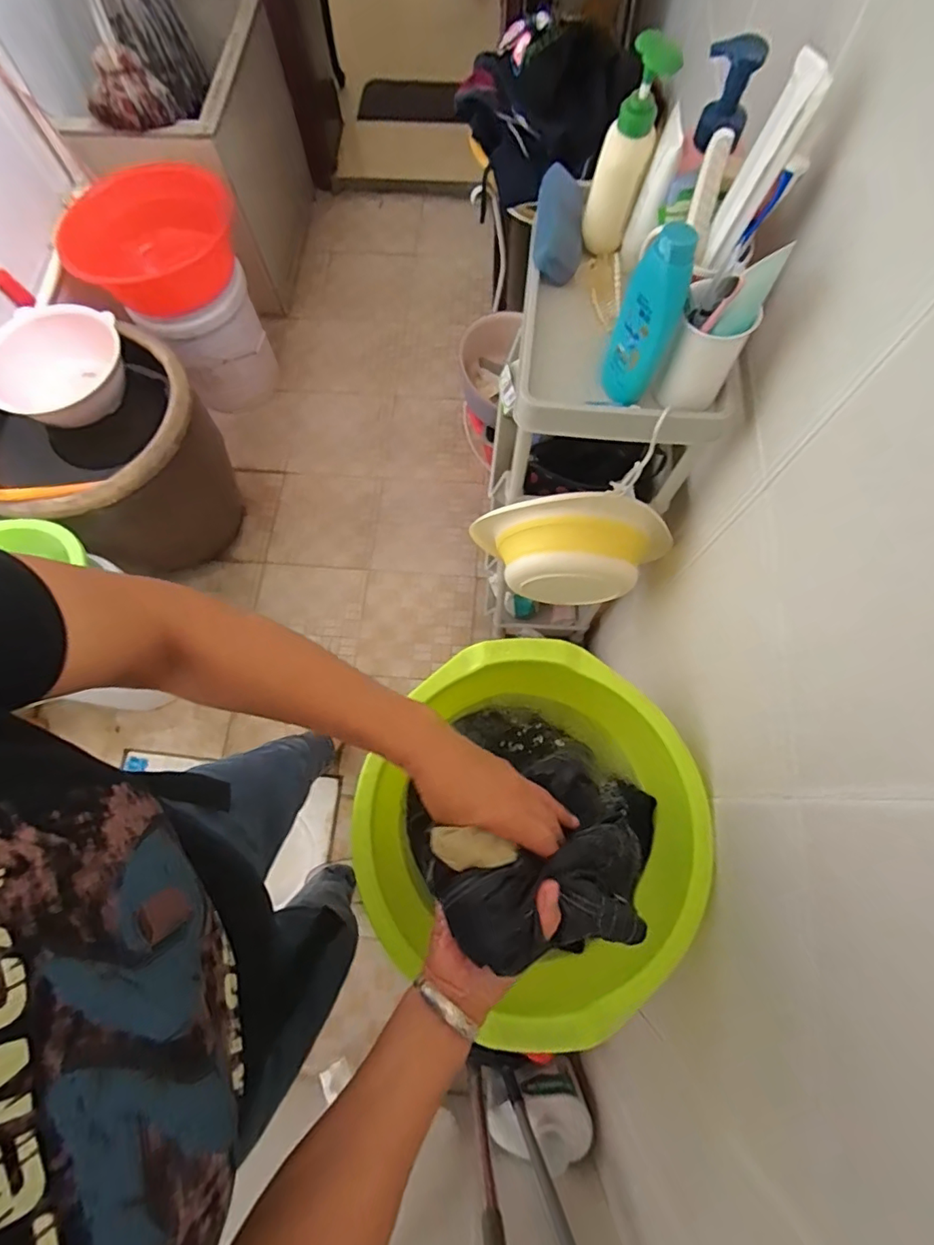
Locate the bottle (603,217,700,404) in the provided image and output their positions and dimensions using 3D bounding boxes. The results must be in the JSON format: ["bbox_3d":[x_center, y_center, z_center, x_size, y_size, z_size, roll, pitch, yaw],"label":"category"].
[{"bbox_3d":[0.168,-0.278,0.487,0.055,0.172,0.034,20,74,7],"label":"bottle"}]

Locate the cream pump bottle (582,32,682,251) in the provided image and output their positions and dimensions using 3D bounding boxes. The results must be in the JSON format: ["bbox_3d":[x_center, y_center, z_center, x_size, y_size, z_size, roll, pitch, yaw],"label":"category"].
[{"bbox_3d":[0.157,-0.466,0.527,0.053,0.187,0.039,9,73,4],"label":"cream pump bottle"}]

